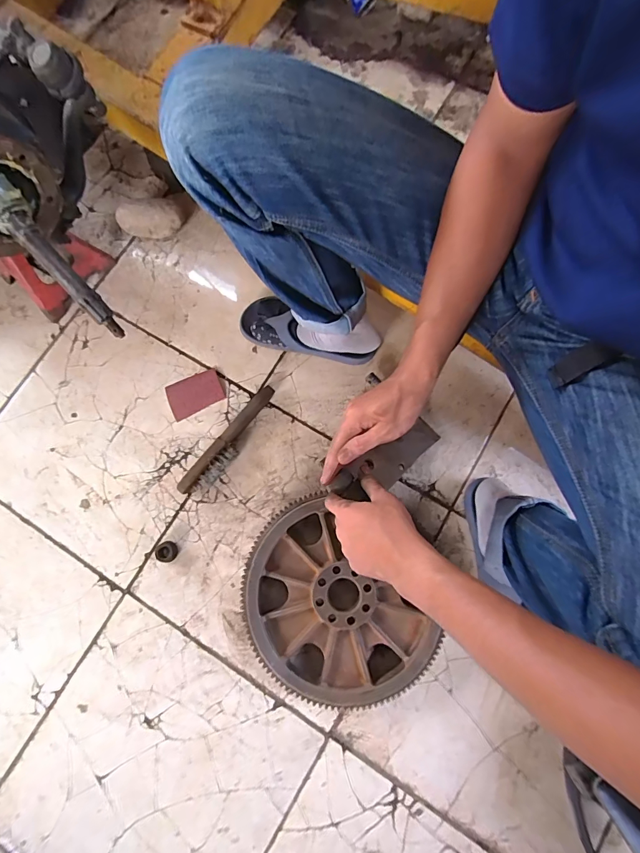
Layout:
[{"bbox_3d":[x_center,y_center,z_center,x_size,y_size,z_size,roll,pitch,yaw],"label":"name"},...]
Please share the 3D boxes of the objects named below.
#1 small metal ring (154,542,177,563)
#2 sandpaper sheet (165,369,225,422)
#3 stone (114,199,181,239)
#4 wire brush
[{"bbox_3d":[-0.266,0.218,0.675,0.034,0.017,0.034,-1,79,3],"label":"small metal ring"},{"bbox_3d":[-0.237,-0.063,0.738,0.101,0.004,0.071,-25,78,-2],"label":"sandpaper sheet"},{"bbox_3d":[-0.342,-0.422,0.787,0.126,0.065,0.064,-6,78,1],"label":"stone"},{"bbox_3d":[-0.158,0.029,0.700,0.048,0.033,0.239,39,82,9],"label":"wire brush"}]

